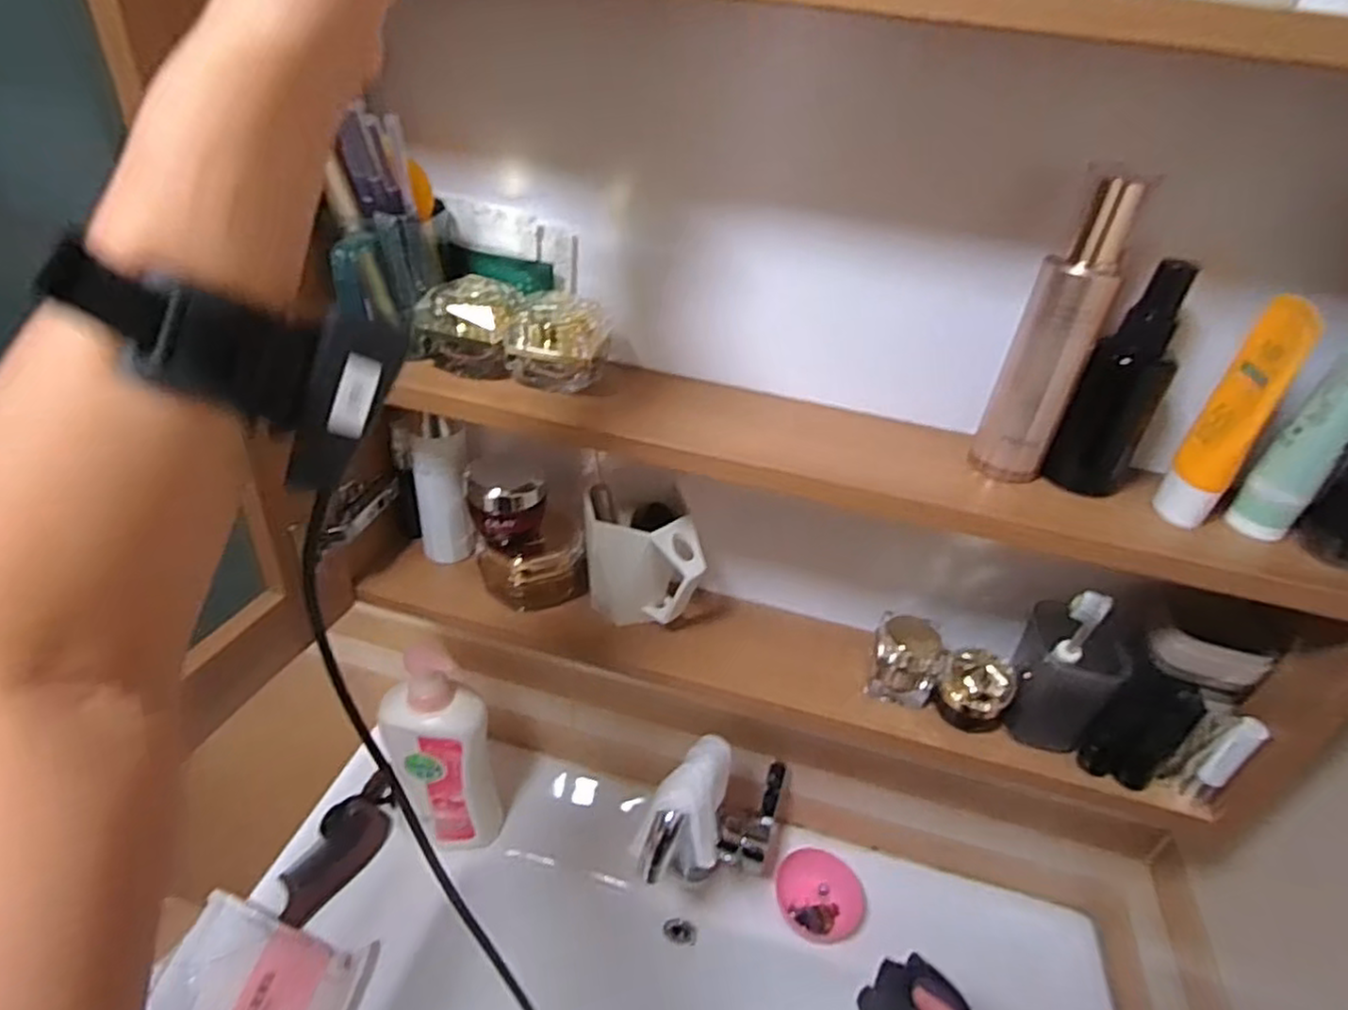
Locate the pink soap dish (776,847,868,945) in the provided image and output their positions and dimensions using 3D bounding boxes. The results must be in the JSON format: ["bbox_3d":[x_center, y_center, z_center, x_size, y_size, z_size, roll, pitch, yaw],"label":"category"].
[{"bbox_3d":[0.153,0.406,0.744,0.089,0.019,0.084,4,36,-3],"label":"pink soap dish"}]

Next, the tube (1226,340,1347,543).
[{"bbox_3d":[0.349,-0.055,0.371,0.038,0.170,0.029,-22,44,-33],"label":"tube"}]

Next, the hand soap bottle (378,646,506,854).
[{"bbox_3d":[-0.226,0.244,0.692,0.101,0.245,0.055,-4,37,-14],"label":"hand soap bottle"}]

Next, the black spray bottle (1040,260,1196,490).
[{"bbox_3d":[0.255,-0.068,0.406,0.030,0.130,0.038,-26,47,-37],"label":"black spray bottle"}]

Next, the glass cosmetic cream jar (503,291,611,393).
[{"bbox_3d":[-0.077,-0.108,0.481,0.064,0.059,0.047,3,36,-5],"label":"glass cosmetic cream jar"}]

